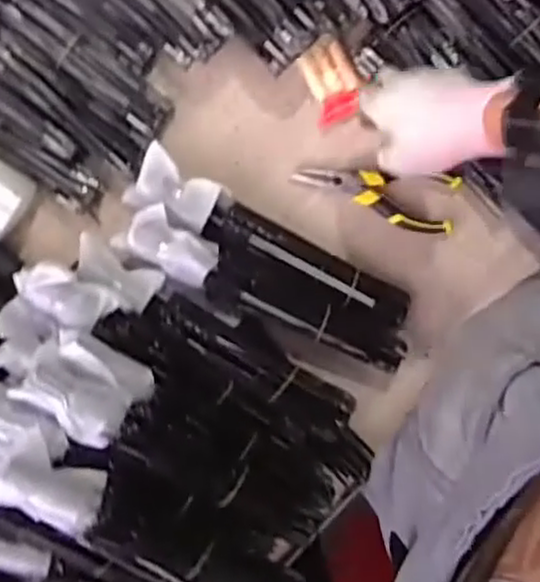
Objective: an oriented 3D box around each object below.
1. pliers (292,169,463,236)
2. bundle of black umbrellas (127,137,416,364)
[{"bbox_3d":[0.101,-0.086,0.701,0.154,0.012,0.053,3,95,-4],"label":"pliers"},{"bbox_3d":[0.002,-0.019,0.678,0.295,0.052,0.092,30,93,-6],"label":"bundle of black umbrellas"}]

